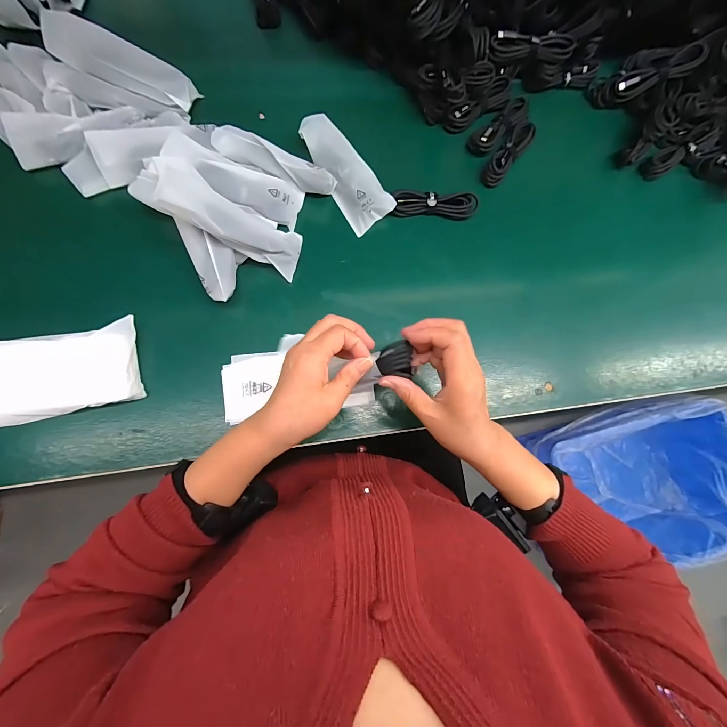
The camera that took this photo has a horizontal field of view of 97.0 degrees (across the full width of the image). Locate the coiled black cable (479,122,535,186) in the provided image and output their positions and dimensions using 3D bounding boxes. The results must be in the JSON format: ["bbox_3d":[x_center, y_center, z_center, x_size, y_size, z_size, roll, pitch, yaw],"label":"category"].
[{"bbox_3d":[0.198,-0.287,0.437,0.029,0.021,0.102,37,79,1],"label":"coiled black cable"}]

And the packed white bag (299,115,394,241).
[{"bbox_3d":[-0.025,-0.240,0.407,0.054,0.024,0.147,-37,86,-10],"label":"packed white bag"}]

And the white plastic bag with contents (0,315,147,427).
[{"bbox_3d":[-0.325,0.010,0.330,0.173,0.028,0.088,-10,82,-7],"label":"white plastic bag with contents"}]

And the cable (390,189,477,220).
[{"bbox_3d":[0.093,-0.207,0.417,0.109,0.020,0.029,-3,81,-6],"label":"cable"}]

